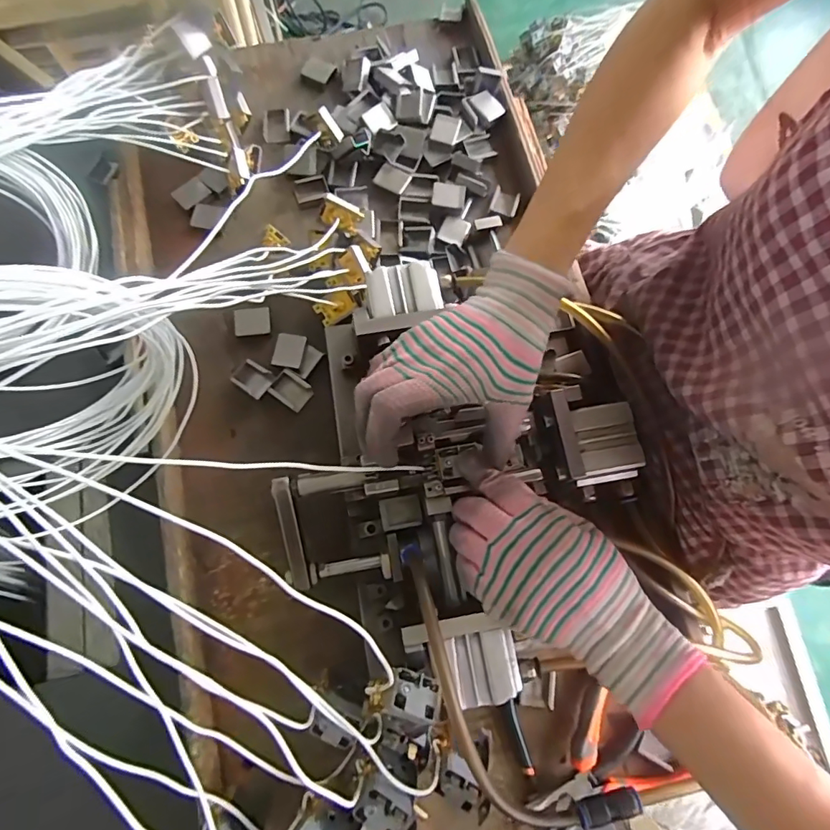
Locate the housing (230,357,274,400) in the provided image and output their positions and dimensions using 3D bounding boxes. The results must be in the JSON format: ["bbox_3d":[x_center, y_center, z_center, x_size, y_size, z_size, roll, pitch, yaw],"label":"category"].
[{"bbox_3d":[-0.144,-0.033,0.424,0.035,0.012,0.026,33,78,7],"label":"housing"}]

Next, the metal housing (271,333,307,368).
[{"bbox_3d":[-0.114,-0.058,0.432,0.025,0.009,0.032,10,76,1],"label":"metal housing"}]

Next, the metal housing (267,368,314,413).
[{"bbox_3d":[-0.110,-0.022,0.426,0.033,0.006,0.027,40,84,-9],"label":"metal housing"}]

